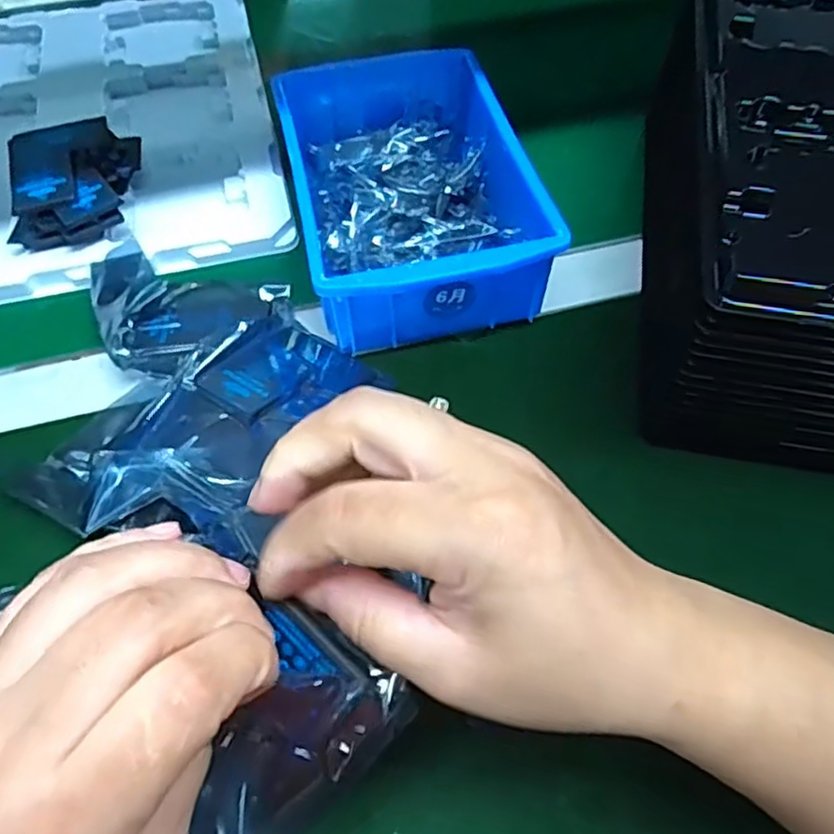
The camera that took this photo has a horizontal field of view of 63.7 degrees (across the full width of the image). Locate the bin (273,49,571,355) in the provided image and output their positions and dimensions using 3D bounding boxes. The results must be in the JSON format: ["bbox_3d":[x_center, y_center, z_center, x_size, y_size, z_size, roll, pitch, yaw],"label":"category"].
[{"bbox_3d":[-0.006,-0.137,0.407,0.126,0.063,0.197,-11,58,-6],"label":"bin"}]

